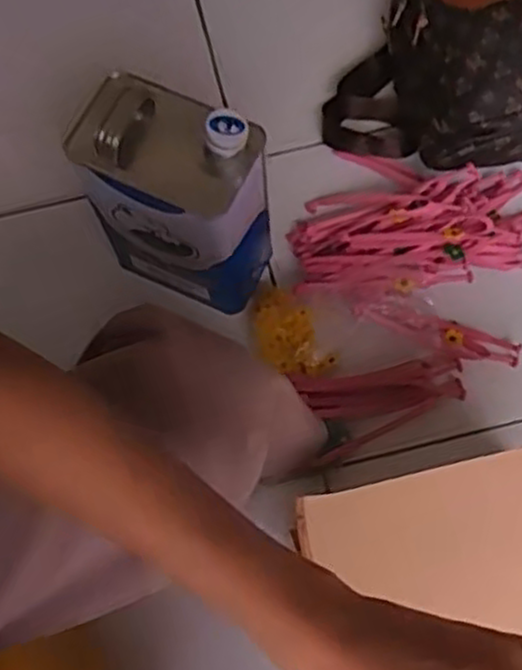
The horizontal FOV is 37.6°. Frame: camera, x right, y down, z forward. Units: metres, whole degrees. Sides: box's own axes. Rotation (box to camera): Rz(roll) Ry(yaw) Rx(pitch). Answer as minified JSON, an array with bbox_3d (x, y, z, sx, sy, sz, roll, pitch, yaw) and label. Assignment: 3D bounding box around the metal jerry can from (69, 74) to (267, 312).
[{"bbox_3d":[-0.083,-0.134,0.791,0.167,0.268,0.113,12,71,6],"label":"metal jerry can"}]

